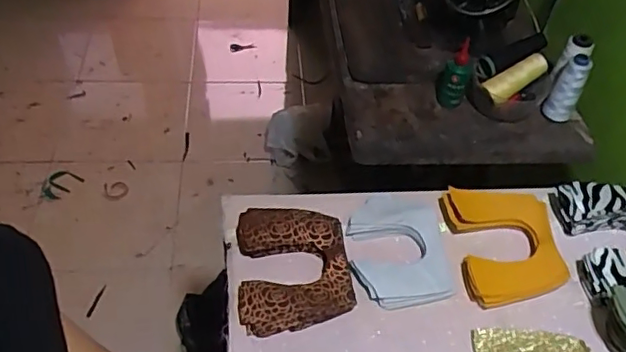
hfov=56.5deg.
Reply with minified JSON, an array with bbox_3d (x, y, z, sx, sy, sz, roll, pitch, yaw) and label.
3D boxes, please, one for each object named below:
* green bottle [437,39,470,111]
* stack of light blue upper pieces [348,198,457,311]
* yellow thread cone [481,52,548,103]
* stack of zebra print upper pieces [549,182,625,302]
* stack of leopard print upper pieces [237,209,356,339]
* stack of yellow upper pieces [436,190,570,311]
[{"bbox_3d":[0.224,-0.160,0.924,0.049,0.090,0.039,16,47,11],"label":"green bottle"},{"bbox_3d":[0.105,0.088,0.724,0.114,0.032,0.146,-4,47,-8],"label":"stack of light blue upper pieces"},{"bbox_3d":[0.320,-0.154,0.917,0.118,0.036,0.035,-30,54,-12],"label":"yellow thread cone"},{"bbox_3d":[0.396,0.081,0.741,0.135,0.050,0.156,-2,47,-6],"label":"stack of zebra print upper pieces"},{"bbox_3d":[-0.025,0.107,0.704,0.132,0.029,0.158,-6,47,-9],"label":"stack of leopard print upper pieces"},{"bbox_3d":[0.241,0.083,0.742,0.128,0.033,0.162,-3,47,-7],"label":"stack of yellow upper pieces"}]

